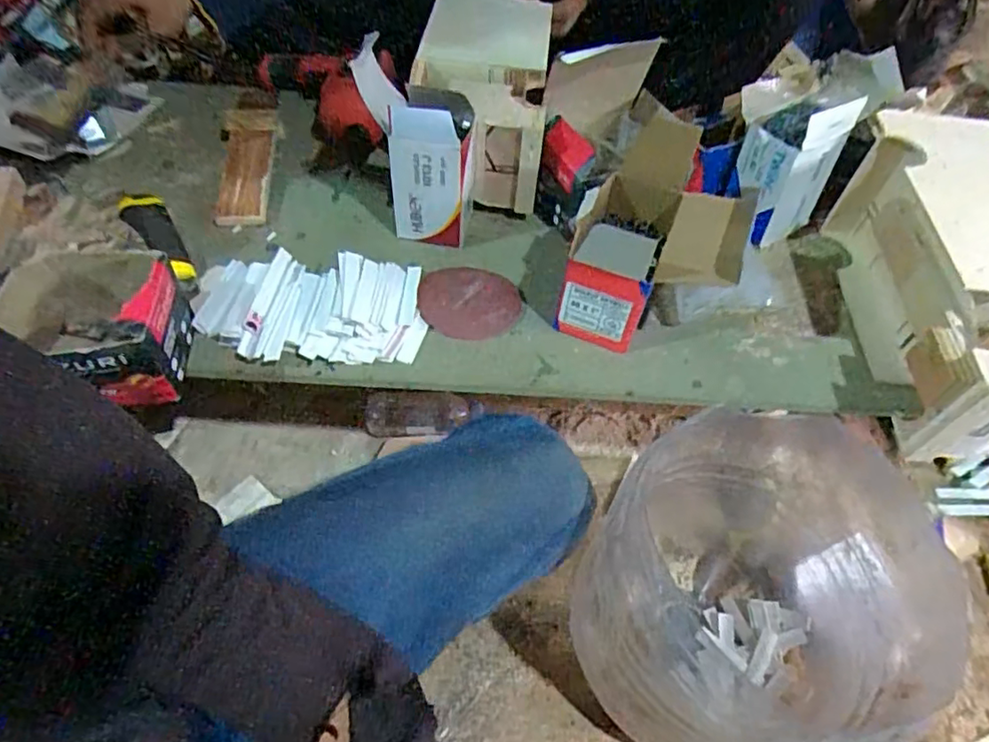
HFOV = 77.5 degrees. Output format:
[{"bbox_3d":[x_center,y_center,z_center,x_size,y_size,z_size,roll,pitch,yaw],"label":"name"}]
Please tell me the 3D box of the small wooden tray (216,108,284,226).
[{"bbox_3d":[-0.269,-0.229,0.679,0.062,0.023,0.179,-5,55,-9],"label":"small wooden tray"}]

